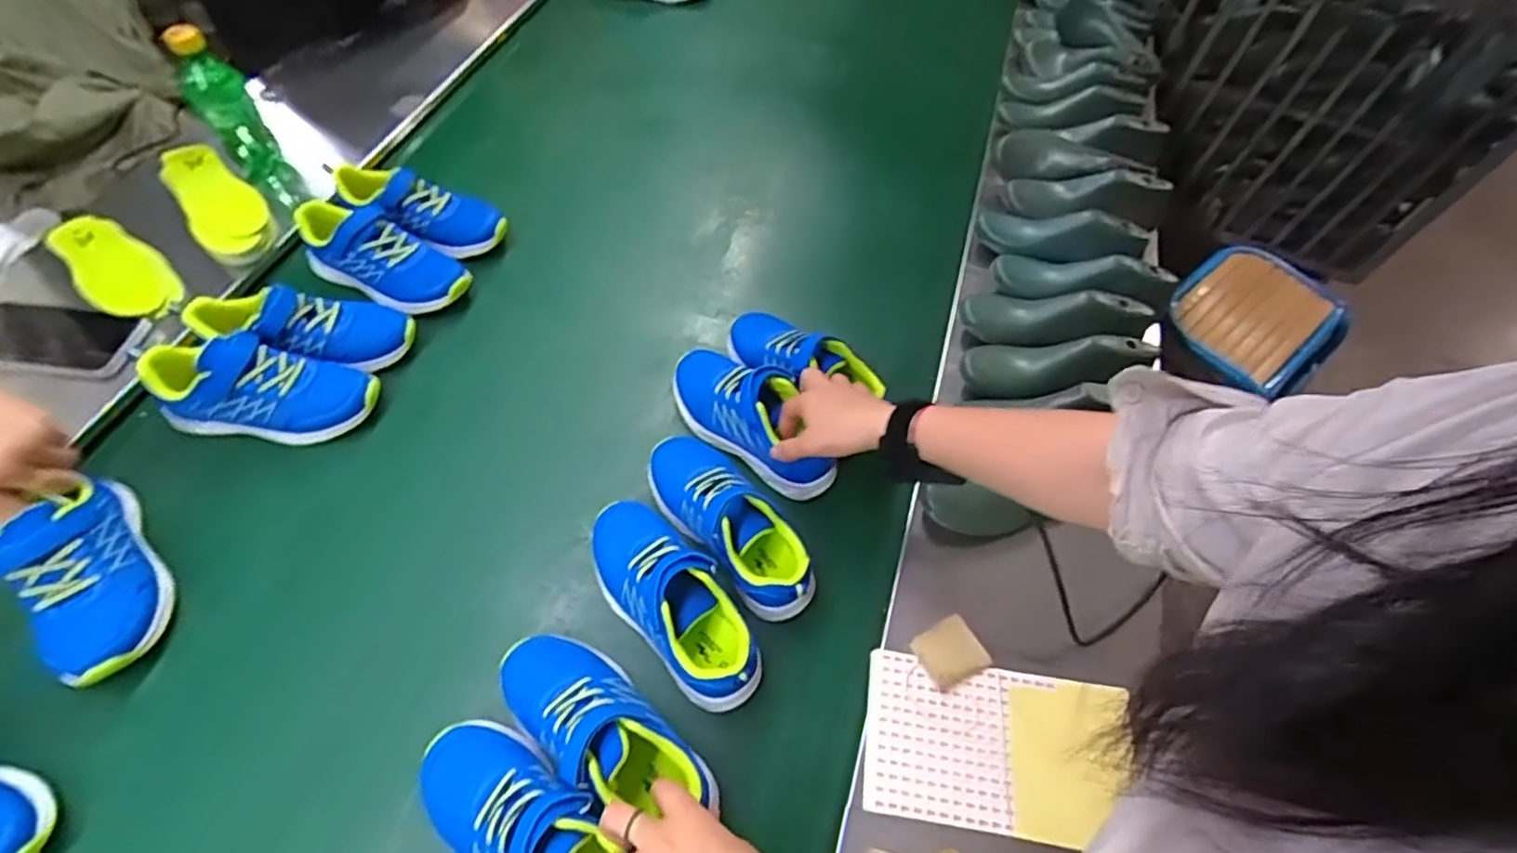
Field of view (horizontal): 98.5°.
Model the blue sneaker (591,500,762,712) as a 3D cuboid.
[{"bbox_3d":[-0.076,0.143,0.558,0.081,0.072,0.199,-39,71,-19],"label":"blue sneaker"}]

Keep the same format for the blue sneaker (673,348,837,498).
[{"bbox_3d":[-0.007,-0.012,0.653,0.085,0.065,0.196,-40,72,-20],"label":"blue sneaker"}]

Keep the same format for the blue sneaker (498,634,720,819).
[{"bbox_3d":[-0.122,0.233,0.503,0.186,0.080,0.076,40,68,17],"label":"blue sneaker"}]

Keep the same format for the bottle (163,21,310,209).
[{"bbox_3d":[-0.618,-0.359,0.783,0.062,0.208,0.074,-34,69,-18],"label":"bottle"}]

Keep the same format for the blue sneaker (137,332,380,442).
[{"bbox_3d":[-0.485,-0.033,0.637,0.197,0.079,0.083,7,62,-13],"label":"blue sneaker"}]

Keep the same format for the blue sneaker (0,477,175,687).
[{"bbox_3d":[-0.556,0.123,0.543,0.073,0.091,0.185,-33,69,-17],"label":"blue sneaker"}]

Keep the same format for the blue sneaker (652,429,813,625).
[{"bbox_3d":[-0.023,0.081,0.603,0.083,0.073,0.202,-38,70,-19],"label":"blue sneaker"}]

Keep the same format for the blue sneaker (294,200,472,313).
[{"bbox_3d":[-0.435,-0.192,0.756,0.196,0.069,0.090,26,65,11],"label":"blue sneaker"}]

